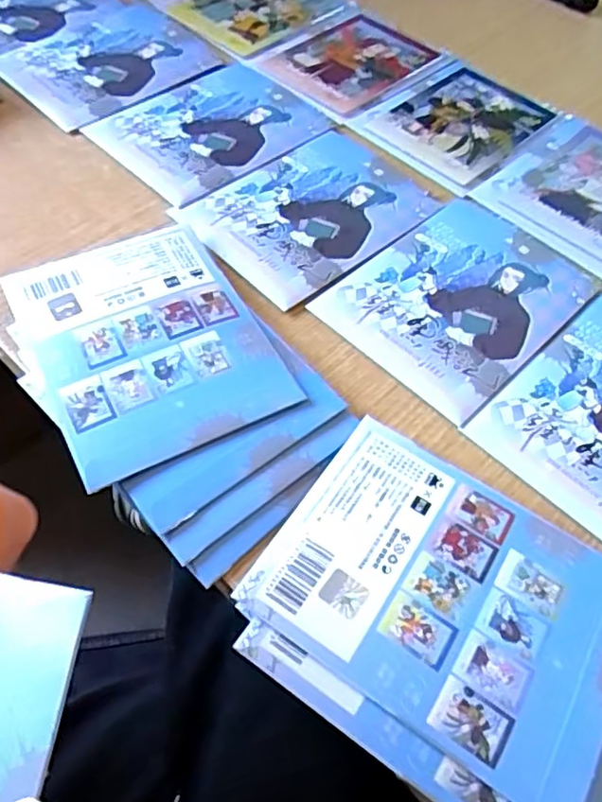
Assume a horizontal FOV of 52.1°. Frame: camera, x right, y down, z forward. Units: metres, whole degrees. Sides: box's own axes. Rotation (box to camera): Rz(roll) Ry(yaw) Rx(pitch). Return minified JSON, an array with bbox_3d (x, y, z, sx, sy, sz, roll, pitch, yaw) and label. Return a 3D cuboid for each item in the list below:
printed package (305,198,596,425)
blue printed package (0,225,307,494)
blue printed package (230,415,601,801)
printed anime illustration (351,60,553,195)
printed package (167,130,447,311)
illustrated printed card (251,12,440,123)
[{"bbox_3d":[0.089,-0.059,0.351,0.133,0.007,0.106,-39,67,-25],"label":"printed package"},{"bbox_3d":[-0.079,-0.031,0.316,0.107,0.011,0.139,-24,62,-19],"label":"blue printed package"},{"bbox_3d":[0.061,0.079,0.255,0.142,0.009,0.107,31,60,15],"label":"blue printed package"},{"bbox_3d":[0.118,-0.209,0.453,0.102,0.004,0.134,40,63,20],"label":"printed anime illustration"},{"bbox_3d":[0.008,-0.123,0.389,0.141,0.006,0.102,-37,67,-24],"label":"printed package"},{"bbox_3d":[0.039,-0.270,0.486,0.103,0.005,0.126,38,62,19],"label":"illustrated printed card"}]

